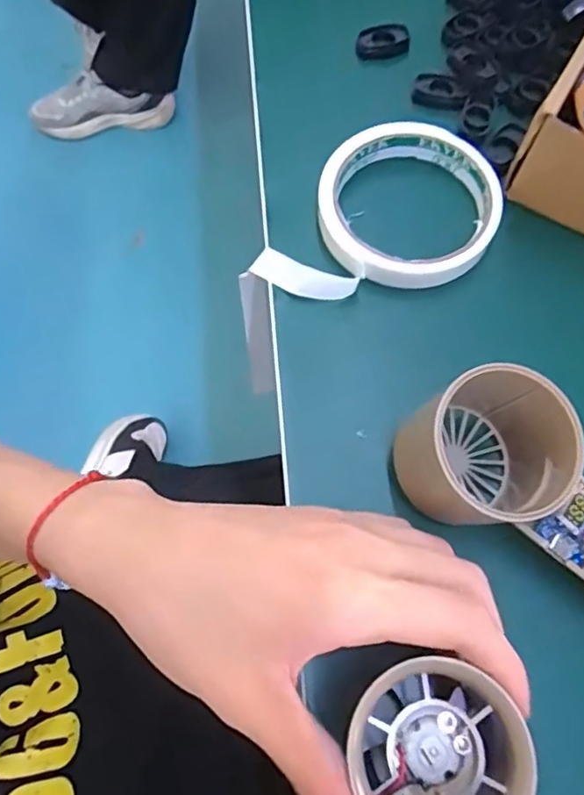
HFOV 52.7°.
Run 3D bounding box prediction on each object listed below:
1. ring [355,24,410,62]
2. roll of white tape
[{"bbox_3d":[0.055,-0.215,0.357,0.032,0.011,0.016,-10,70,-5],"label":"ring"},{"bbox_3d":[0.052,-0.090,0.302,0.090,0.014,0.122,35,73,11],"label":"roll of white tape"}]

